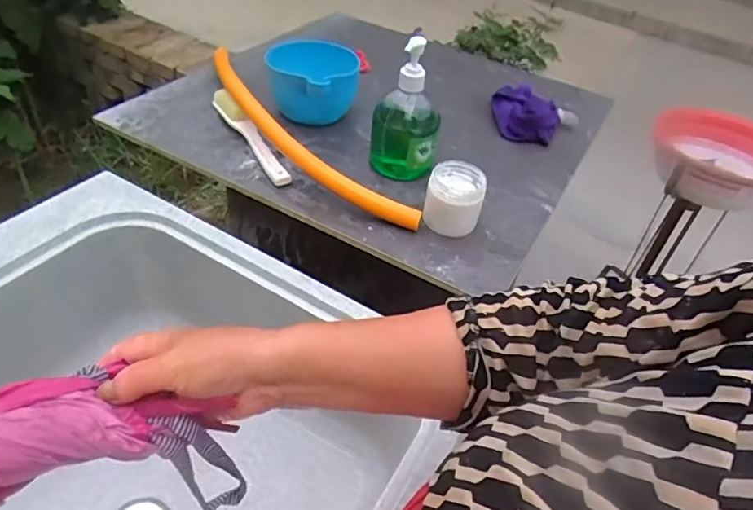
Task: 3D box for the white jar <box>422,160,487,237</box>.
[{"bbox_3d":[0.092,-0.062,0.623,0.063,0.073,0.060,4,42,-4],"label":"white jar"}]

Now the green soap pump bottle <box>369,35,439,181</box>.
[{"bbox_3d":[0.039,-0.180,0.673,0.085,0.168,0.070,7,42,-1],"label":"green soap pump bottle"}]

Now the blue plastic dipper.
[{"bbox_3d":[-0.090,-0.245,0.782,0.124,0.100,0.131,-9,42,-13],"label":"blue plastic dipper"}]

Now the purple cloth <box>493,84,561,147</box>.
[{"bbox_3d":[0.239,-0.227,0.850,0.100,0.045,0.122,3,42,-5],"label":"purple cloth"}]

